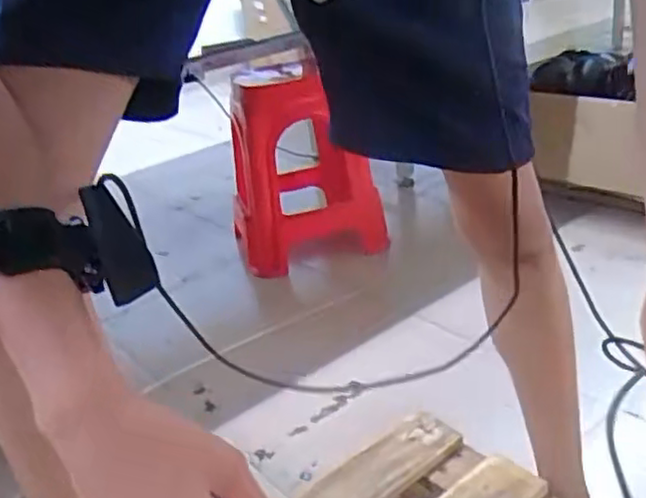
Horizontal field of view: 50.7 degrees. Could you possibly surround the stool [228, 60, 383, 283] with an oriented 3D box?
[{"bbox_3d":[-0.070,-0.205,1.704,0.316,0.419,0.316,-18,27,-22],"label":"stool"}]

